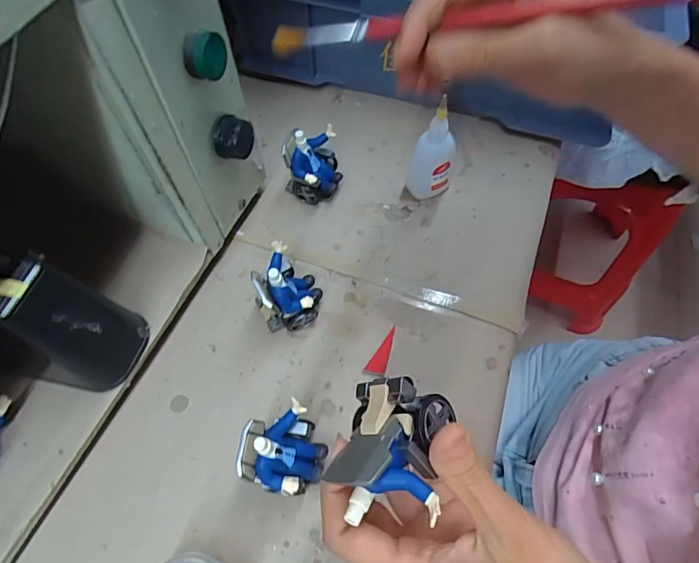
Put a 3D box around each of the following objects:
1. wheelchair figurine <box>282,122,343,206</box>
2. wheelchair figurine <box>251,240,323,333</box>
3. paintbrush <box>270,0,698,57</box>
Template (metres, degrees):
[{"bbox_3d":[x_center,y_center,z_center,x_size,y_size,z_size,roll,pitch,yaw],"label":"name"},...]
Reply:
[{"bbox_3d":[-0.033,-0.105,0.402,0.050,0.057,0.049,0,61,0],"label":"wheelchair figurine"},{"bbox_3d":[-0.048,0.004,0.344,0.050,0.061,0.053,-12,62,-7],"label":"wheelchair figurine"},{"bbox_3d":[0.086,-0.129,0.213,0.264,0.012,0.012,0,61,14],"label":"paintbrush"}]

